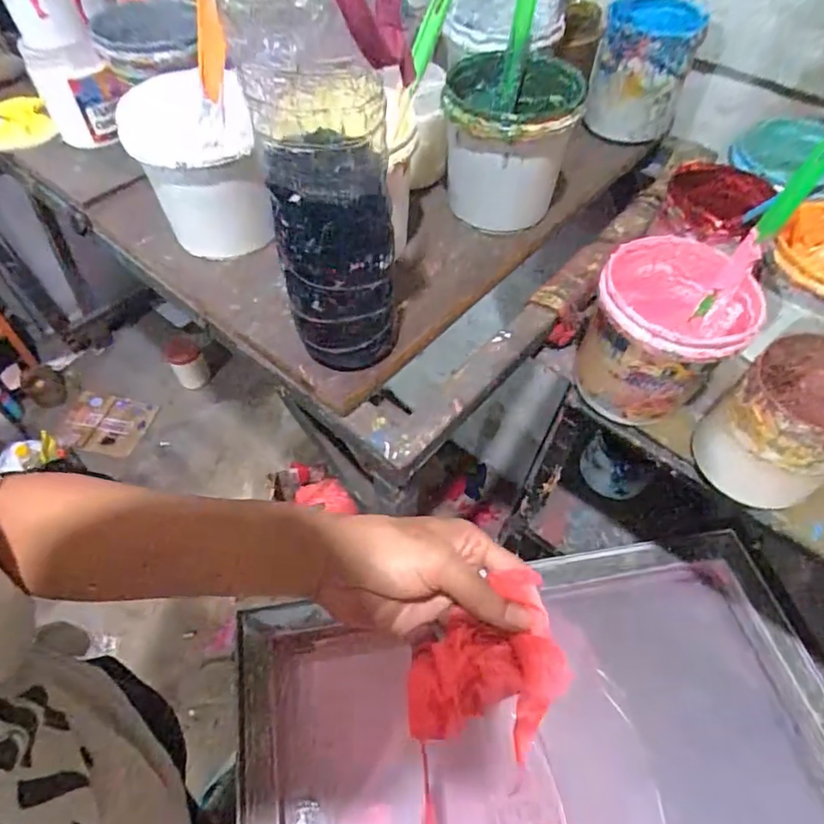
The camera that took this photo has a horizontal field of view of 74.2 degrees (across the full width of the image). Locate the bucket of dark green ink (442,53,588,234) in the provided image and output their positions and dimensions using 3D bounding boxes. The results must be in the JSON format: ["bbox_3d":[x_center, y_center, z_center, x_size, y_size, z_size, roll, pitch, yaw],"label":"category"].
[{"bbox_3d":[0.094,-0.267,0.549,0.119,0.118,0.126,-1,55,-1],"label":"bucket of dark green ink"}]

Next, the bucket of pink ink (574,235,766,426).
[{"bbox_3d":[0.226,-0.072,0.500,0.117,0.122,0.129,27,59,18],"label":"bucket of pink ink"}]

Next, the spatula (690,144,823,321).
[{"bbox_3d":[0.287,-0.142,0.448,0.014,0.155,0.018,-14,50,-47],"label":"spatula"}]

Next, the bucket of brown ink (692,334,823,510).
[{"bbox_3d":[0.316,0.012,0.454,0.114,0.111,0.102,-37,63,-23],"label":"bucket of brown ink"}]

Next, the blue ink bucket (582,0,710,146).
[{"bbox_3d":[0.265,-0.391,0.636,0.103,0.124,0.095,0,55,0],"label":"blue ink bucket"}]

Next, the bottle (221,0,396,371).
[{"bbox_3d":[-0.049,-0.145,0.346,0.087,0.290,0.070,-9,55,-7],"label":"bottle"}]

